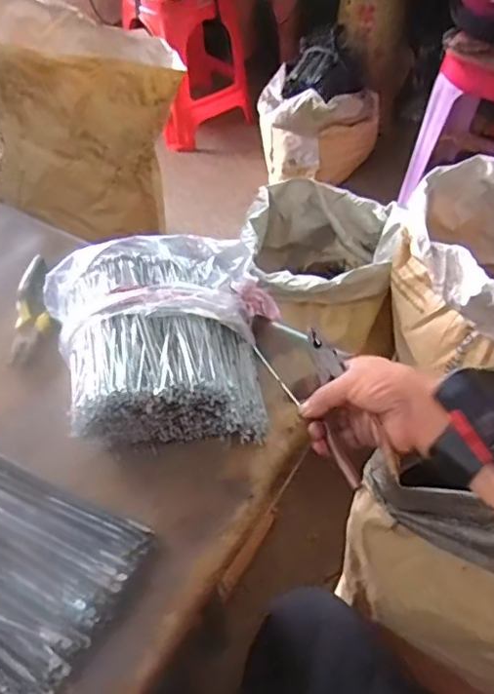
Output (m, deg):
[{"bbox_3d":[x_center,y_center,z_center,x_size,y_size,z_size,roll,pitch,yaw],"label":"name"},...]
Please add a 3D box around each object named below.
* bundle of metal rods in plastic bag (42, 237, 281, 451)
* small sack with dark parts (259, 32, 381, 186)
[{"bbox_3d":[-0.077,-0.004,0.559,0.212,0.096,0.207,-8,50,-5],"label":"bundle of metal rods in plastic bag"},{"bbox_3d":[0.207,-0.709,1.743,0.289,0.339,0.289,27,56,22],"label":"small sack with dark parts"}]

